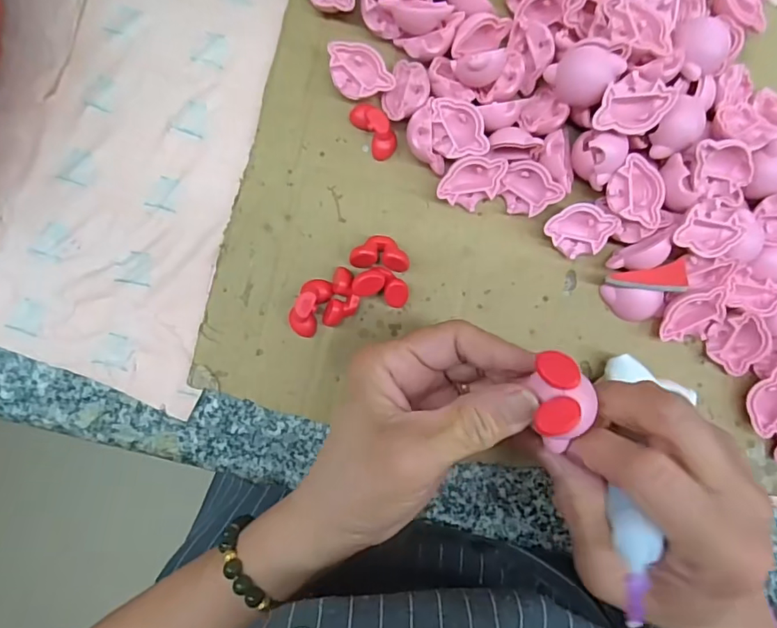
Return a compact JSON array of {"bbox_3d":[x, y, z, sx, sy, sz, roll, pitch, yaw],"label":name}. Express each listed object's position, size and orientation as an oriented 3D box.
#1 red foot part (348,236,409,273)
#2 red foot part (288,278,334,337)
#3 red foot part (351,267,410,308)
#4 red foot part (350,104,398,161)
[{"bbox_3d":[-0.004,-0.033,0.271,0.031,0.015,0.018,6,86,-1],"label":"red foot part"},{"bbox_3d":[-0.041,-0.004,0.268,0.015,0.015,0.032,27,86,0],"label":"red foot part"},{"bbox_3d":[-0.003,-0.015,0.268,0.029,0.018,0.017,16,86,0],"label":"red foot part"},{"bbox_3d":[-0.008,-0.101,0.274,0.015,0.013,0.032,-35,88,-3],"label":"red foot part"}]

